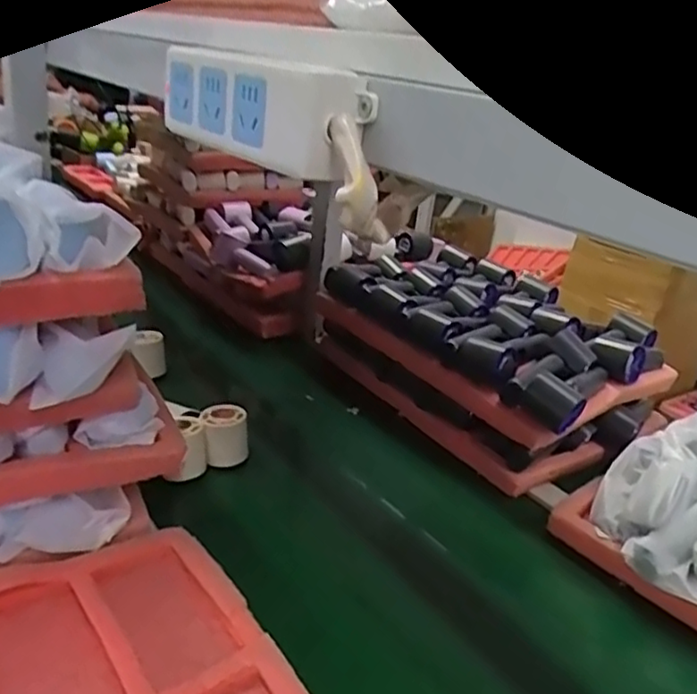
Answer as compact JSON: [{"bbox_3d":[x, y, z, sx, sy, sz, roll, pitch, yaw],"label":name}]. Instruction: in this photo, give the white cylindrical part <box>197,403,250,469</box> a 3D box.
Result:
[{"bbox_3d":[-0.147,0.108,0.783,0.056,0.059,0.057,6,23,-3],"label":"white cylindrical part"}]

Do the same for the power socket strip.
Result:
[{"bbox_3d":[-0.056,-0.134,0.373,0.039,0.050,0.178,-9,28,-34],"label":"power socket strip"}]

